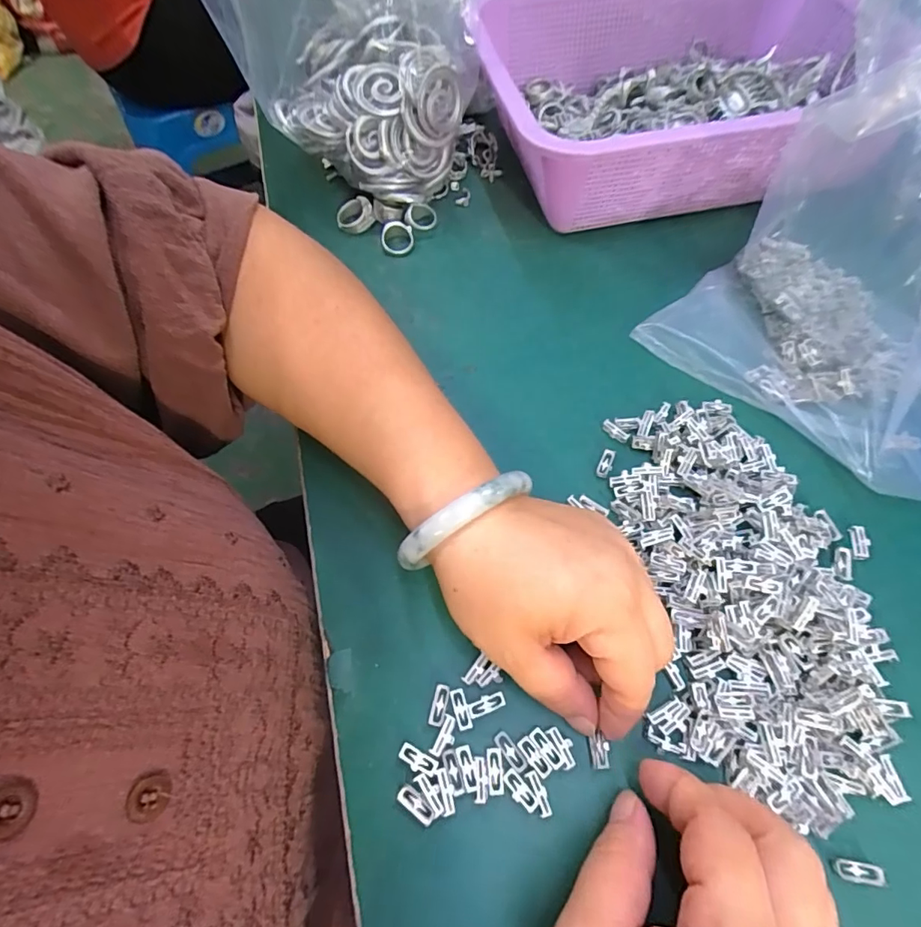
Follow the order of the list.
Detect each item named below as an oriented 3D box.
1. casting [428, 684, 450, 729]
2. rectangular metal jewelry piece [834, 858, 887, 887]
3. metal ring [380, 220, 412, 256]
[{"bbox_3d":[-0.010,0.105,0.217,0.007,0.004,0.016,11,63,8],"label":"casting"},{"bbox_3d":[0.152,0.156,0.189,0.016,0.005,0.007,7,62,6],"label":"rectangular metal jewelry piece"},{"bbox_3d":[-0.046,-0.163,0.360,0.025,0.004,0.025,0,83,-2],"label":"metal ring"}]

